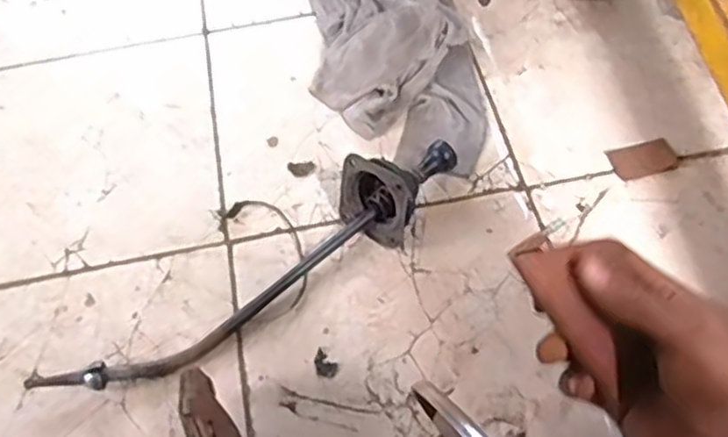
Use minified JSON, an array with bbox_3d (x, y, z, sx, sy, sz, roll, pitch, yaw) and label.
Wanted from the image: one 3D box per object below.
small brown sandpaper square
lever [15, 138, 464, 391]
[{"bbox_3d":[0.392,-0.082,0.961,0.094,0.004,0.055,-15,59,-5],"label":"small brown sandpaper square"},{"bbox_3d":[-0.115,0.056,0.846,0.594,0.094,0.122,-35,64,-17],"label":"lever"}]

